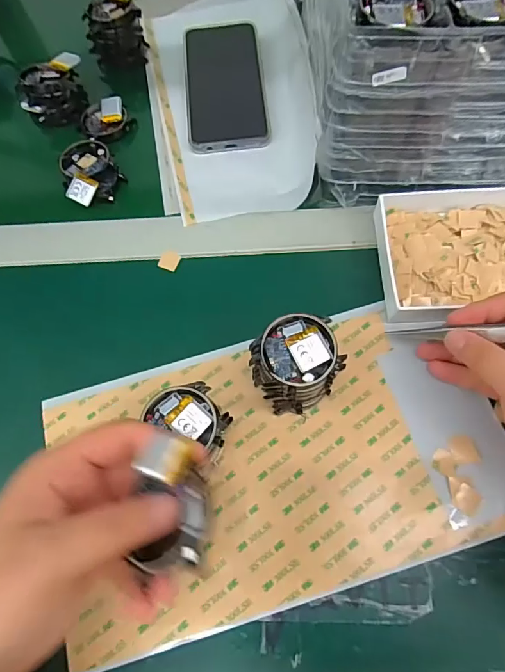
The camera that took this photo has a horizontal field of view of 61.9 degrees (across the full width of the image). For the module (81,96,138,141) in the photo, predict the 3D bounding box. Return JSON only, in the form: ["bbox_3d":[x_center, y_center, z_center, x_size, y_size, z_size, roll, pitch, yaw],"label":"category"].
[{"bbox_3d":[-0.142,-0.213,0.410,0.048,0.015,0.040,-23,69,-6],"label":"module"}]

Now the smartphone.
[{"bbox_3d":[-0.028,-0.254,0.420,0.076,0.009,0.167,-5,68,1],"label":"smartphone"}]

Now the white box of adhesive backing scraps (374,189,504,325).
[{"bbox_3d":[0.182,-0.066,0.315,0.177,0.032,0.106,-1,68,3],"label":"white box of adhesive backing scraps"}]

